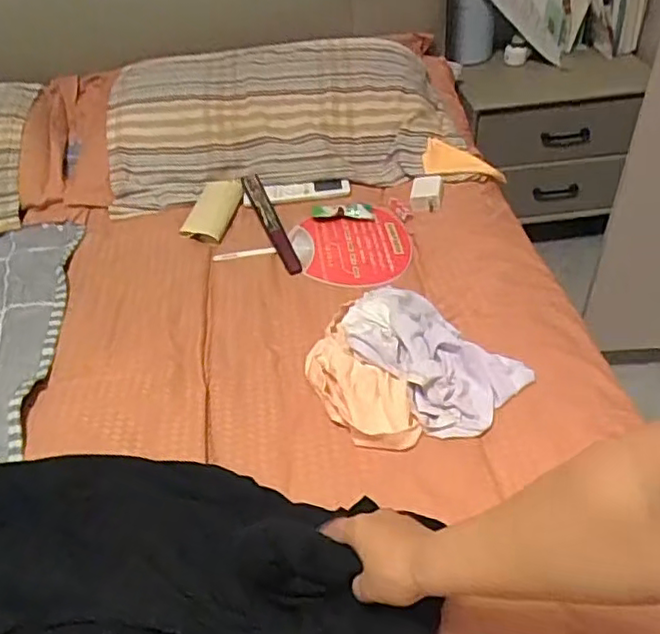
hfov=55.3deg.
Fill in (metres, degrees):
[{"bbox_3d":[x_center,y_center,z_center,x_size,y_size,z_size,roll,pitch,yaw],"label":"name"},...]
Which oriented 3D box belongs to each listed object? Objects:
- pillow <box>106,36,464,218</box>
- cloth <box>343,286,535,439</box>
[{"bbox_3d":[-0.092,-0.412,1.247,0.670,0.133,0.418,-9,42,-5],"label":"pillow"},{"bbox_3d":[0.124,0.044,0.806,0.157,0.053,0.238,-30,47,-26],"label":"cloth"}]

